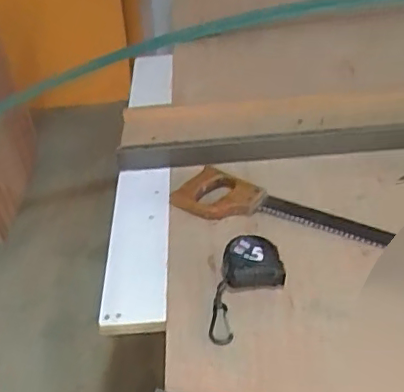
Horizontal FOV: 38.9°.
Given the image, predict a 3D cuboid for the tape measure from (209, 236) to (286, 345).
[{"bbox_3d":[0.056,0.111,0.696,0.083,0.048,0.139,5,42,15],"label":"tape measure"}]

